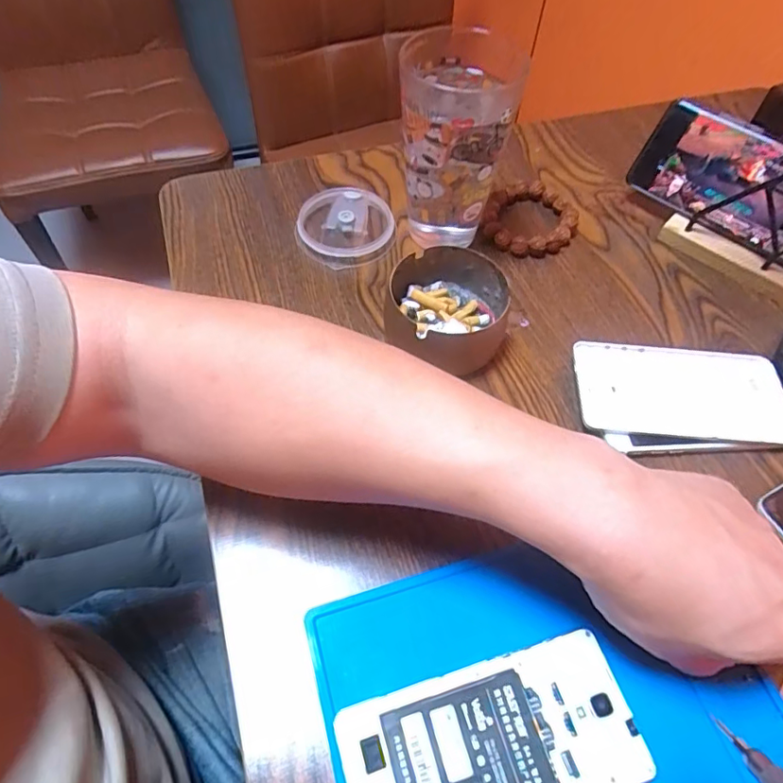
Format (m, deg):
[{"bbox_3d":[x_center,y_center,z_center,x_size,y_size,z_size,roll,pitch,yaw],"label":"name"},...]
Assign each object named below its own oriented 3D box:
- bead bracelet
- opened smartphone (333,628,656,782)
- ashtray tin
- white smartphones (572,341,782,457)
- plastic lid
[{"bbox_3d":[0.123,-0.150,0.474,0.077,0.019,0.087,19,58,10],"label":"bead bracelet"},{"bbox_3d":[0.049,0.172,0.262,0.139,0.011,0.070,-13,58,-11],"label":"opened smartphone"},{"bbox_3d":[0.039,-0.052,0.388,0.090,0.046,0.098,1,57,-2],"label":"ashtray tin"},{"bbox_3d":[0.200,0.008,0.374,0.140,0.016,0.081,4,57,0],"label":"white smartphones"},{"bbox_3d":[-0.039,-0.139,0.456,0.079,0.018,0.077,1,57,-2],"label":"plastic lid"}]

